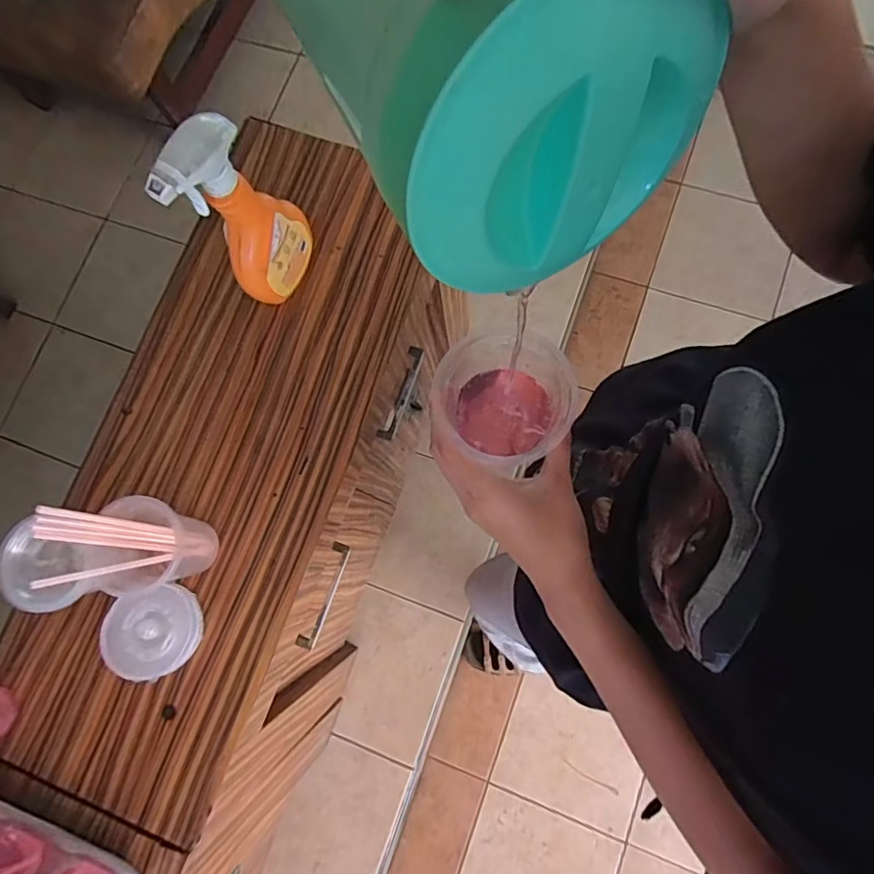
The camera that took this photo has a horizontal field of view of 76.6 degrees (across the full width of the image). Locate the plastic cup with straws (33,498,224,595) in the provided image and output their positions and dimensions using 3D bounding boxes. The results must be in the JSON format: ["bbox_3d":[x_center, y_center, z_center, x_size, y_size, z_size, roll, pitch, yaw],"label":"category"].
[{"bbox_3d":[-0.290,0.107,0.539,0.093,0.148,0.083,-6,78,4],"label":"plastic cup with straws"}]

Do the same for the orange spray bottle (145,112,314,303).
[{"bbox_3d":[-0.186,-0.219,0.559,0.054,0.219,0.110,25,82,9],"label":"orange spray bottle"}]

